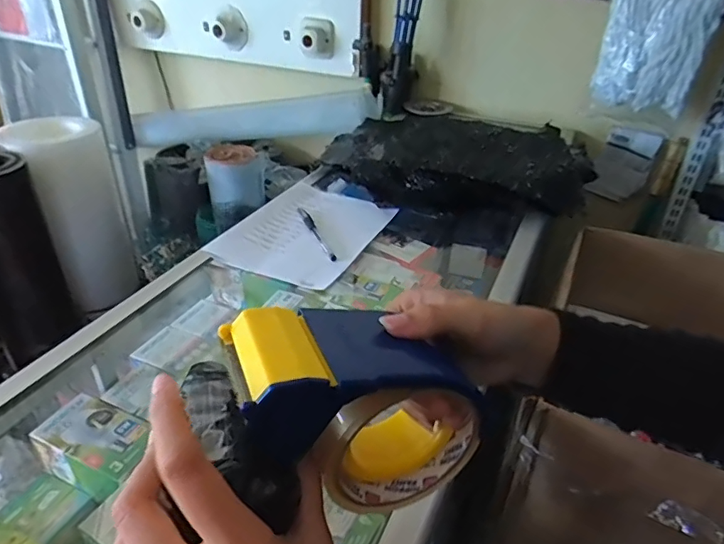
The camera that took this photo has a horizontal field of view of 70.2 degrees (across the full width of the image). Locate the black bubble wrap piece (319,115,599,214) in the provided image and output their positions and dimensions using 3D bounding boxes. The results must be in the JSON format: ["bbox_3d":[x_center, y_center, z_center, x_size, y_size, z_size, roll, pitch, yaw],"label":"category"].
[{"bbox_3d":[0.177,-0.235,0.958,0.457,0.059,0.440,12,34,15],"label":"black bubble wrap piece"}]

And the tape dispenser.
[{"bbox_3d":[-0.003,0.068,0.264,0.114,0.107,0.056,-11,35,-19],"label":"tape dispenser"}]

